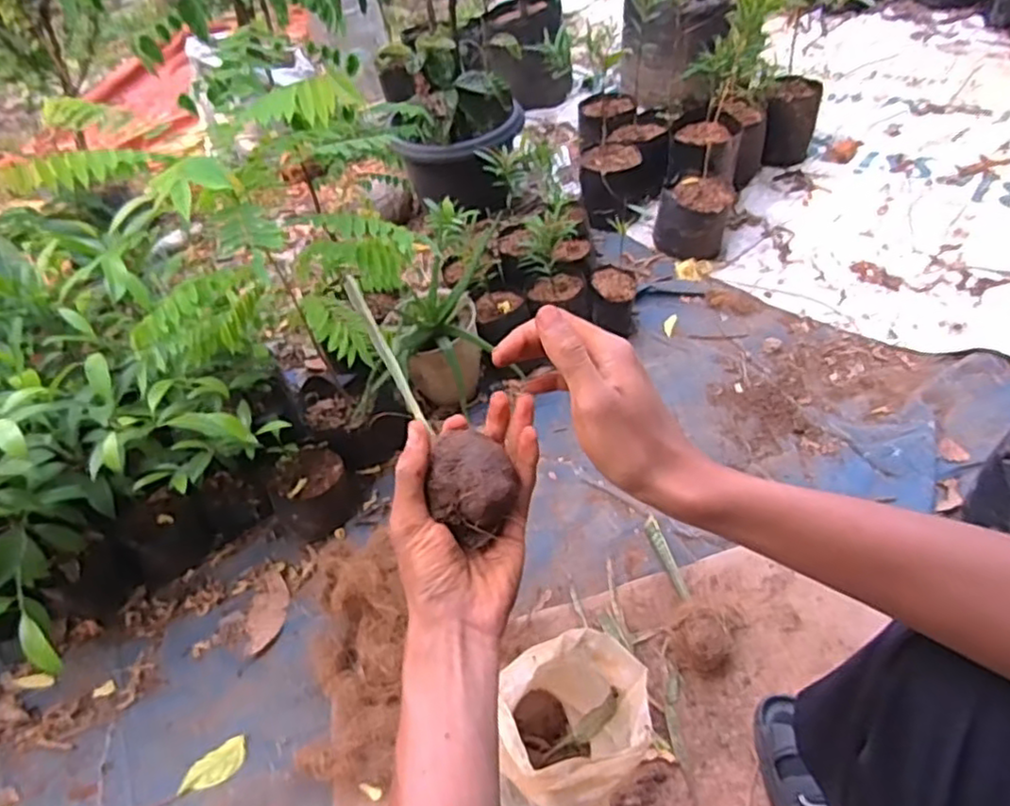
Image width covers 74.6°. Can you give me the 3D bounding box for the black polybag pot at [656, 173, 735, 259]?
[{"bbox_3d":[0.437,-0.425,1.547,0.170,0.141,0.147,5,50,16],"label":"black polybag pot"}]

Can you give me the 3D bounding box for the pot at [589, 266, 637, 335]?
[{"bbox_3d":[0.224,-0.199,1.371,0.094,0.139,0.094,-6,48,6],"label":"pot"}]

